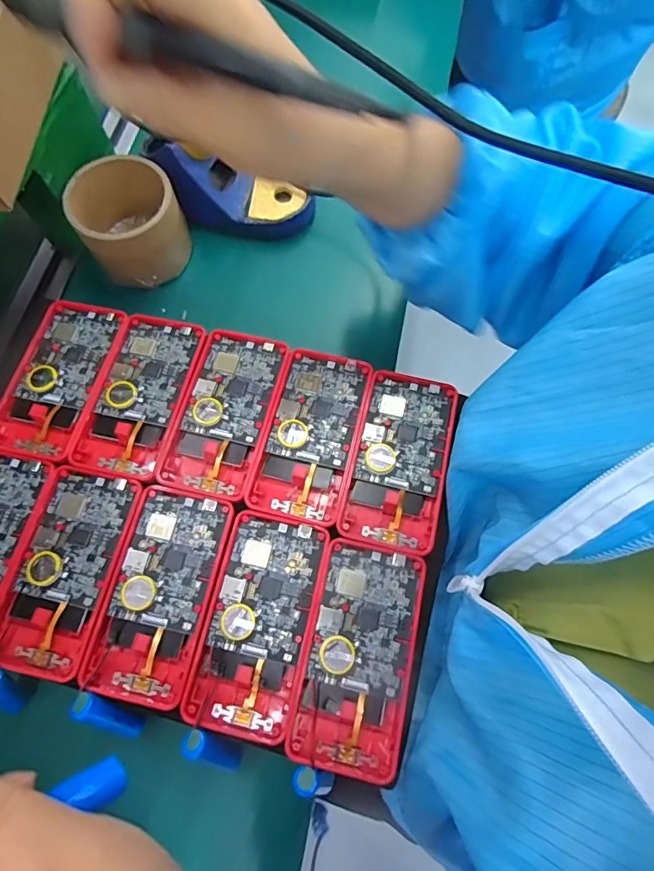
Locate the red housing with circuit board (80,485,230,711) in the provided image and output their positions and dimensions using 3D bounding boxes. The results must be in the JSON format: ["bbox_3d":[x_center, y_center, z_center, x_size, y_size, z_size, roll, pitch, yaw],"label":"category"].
[{"bbox_3d":[-0.103,0.095,0.293,0.060,0.010,0.121,12,70,5],"label":"red housing with circuit board"}]

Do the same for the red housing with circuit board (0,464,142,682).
[{"bbox_3d":[-0.164,0.083,0.300,0.060,0.009,0.121,11,70,5],"label":"red housing with circuit board"}]

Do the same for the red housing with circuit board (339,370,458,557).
[{"bbox_3d":[0.050,0.013,0.319,0.062,0.006,0.122,14,70,6],"label":"red housing with circuit board"}]

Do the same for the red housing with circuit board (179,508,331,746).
[{"bbox_3d":[-0.041,0.111,0.288,0.062,0.012,0.121,12,70,5],"label":"red housing with circuit board"}]

